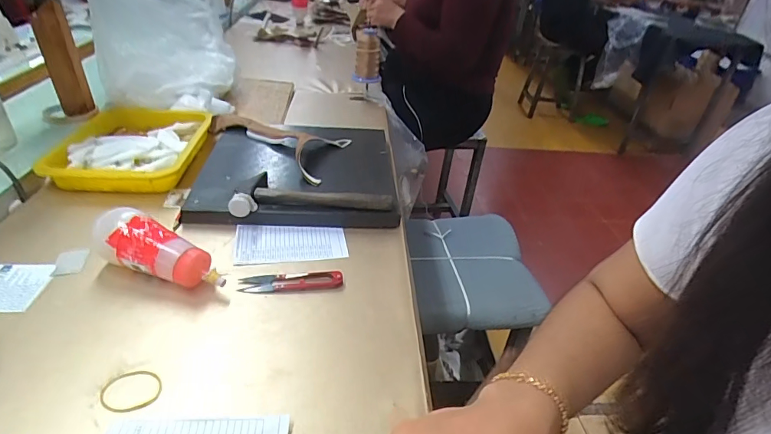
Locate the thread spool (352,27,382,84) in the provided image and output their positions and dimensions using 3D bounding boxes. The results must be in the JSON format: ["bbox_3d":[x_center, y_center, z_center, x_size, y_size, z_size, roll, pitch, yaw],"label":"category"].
[{"bbox_3d":[-0.042,-0.378,1.026,0.068,0.114,0.072,4,34,-4],"label":"thread spool"}]

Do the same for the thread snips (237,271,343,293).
[{"bbox_3d":[-0.110,0.075,0.511,0.117,0.010,0.026,1,34,-9],"label":"thread snips"}]

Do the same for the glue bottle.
[{"bbox_3d":[-0.256,0.042,0.492,0.162,0.061,0.056,18,35,16],"label":"glue bottle"}]

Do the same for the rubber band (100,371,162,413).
[{"bbox_3d":[-0.226,0.154,0.387,0.049,0.004,0.041,-1,34,-13],"label":"rubber band"}]

